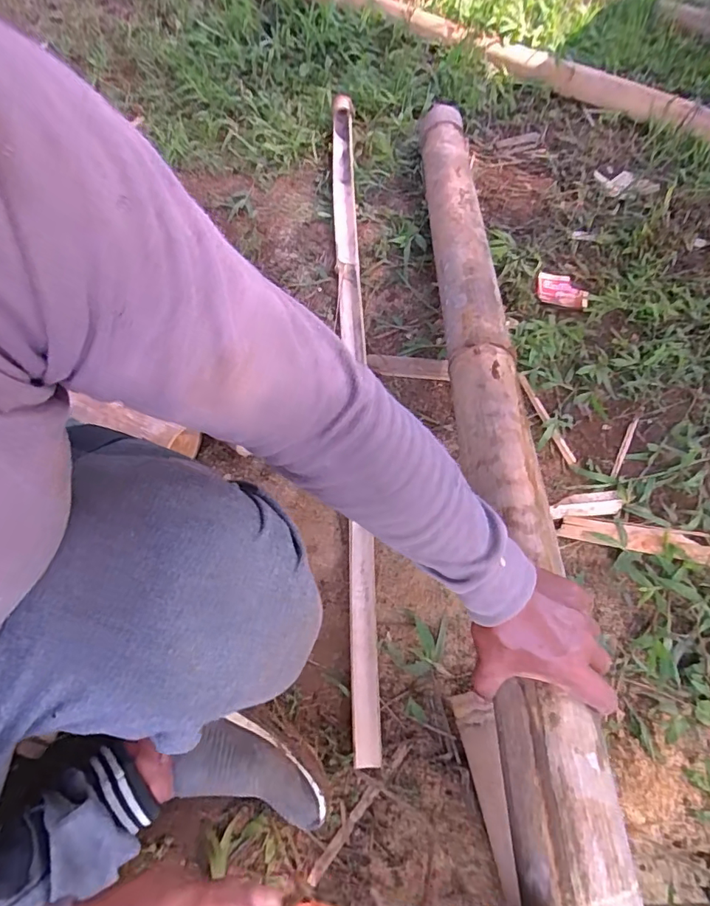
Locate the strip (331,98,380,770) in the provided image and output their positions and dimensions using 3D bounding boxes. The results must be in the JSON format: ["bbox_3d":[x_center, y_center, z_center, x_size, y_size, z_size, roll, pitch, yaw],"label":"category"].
[{"bbox_3d":[-0.010,-0.241,0.835,0.048,0.021,1.242,-2,61,0],"label":"strip"}]

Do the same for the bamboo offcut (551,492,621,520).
[{"bbox_3d":[0.326,0.075,0.691,0.101,0.006,0.033,-6,62,-2],"label":"bamboo offcut"}]

